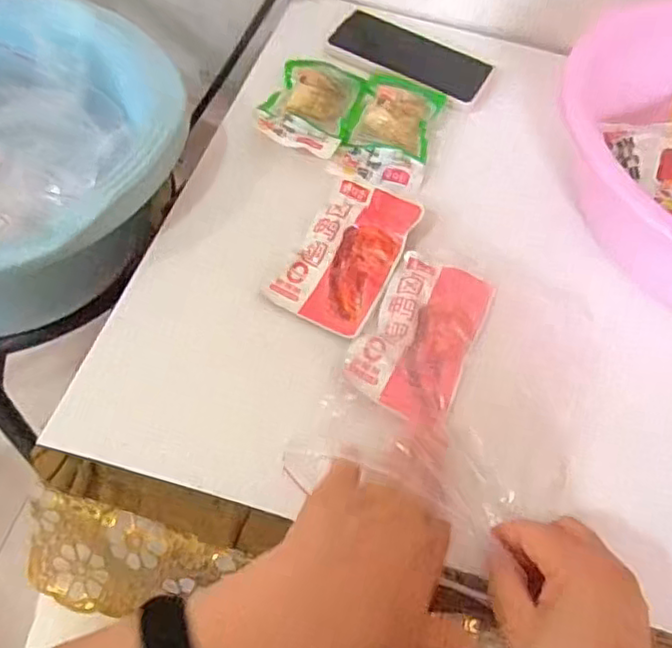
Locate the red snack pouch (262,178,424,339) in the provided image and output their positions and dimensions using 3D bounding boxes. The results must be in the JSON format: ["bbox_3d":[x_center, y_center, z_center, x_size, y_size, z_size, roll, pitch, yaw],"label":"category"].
[{"bbox_3d":[0.009,-0.054,0.492,0.073,0.013,0.133,25,57,11],"label":"red snack pouch"}]

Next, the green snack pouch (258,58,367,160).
[{"bbox_3d":[-0.021,-0.198,0.578,0.076,0.015,0.121,18,56,7],"label":"green snack pouch"}]

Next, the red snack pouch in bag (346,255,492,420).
[{"bbox_3d":[0.061,0.005,0.456,0.072,0.011,0.134,24,57,11],"label":"red snack pouch in bag"}]

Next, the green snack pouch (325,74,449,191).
[{"bbox_3d":[0.050,-0.174,0.569,0.074,0.012,0.139,17,56,6],"label":"green snack pouch"}]

